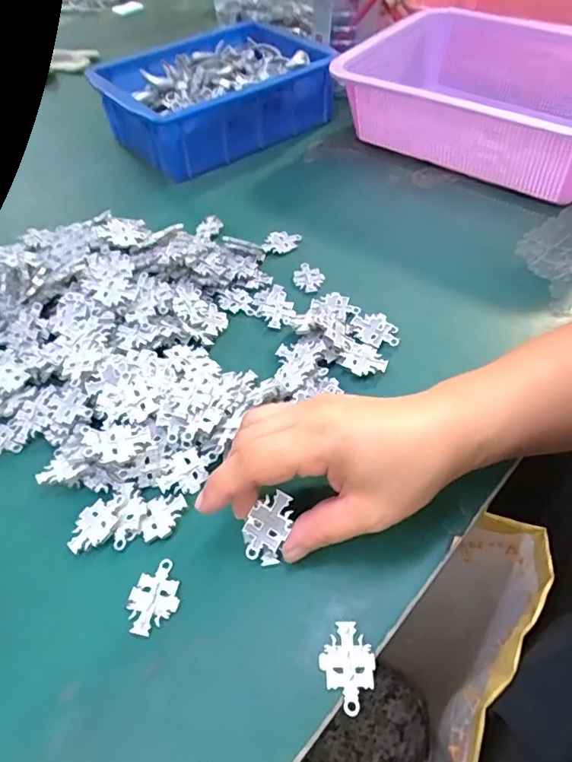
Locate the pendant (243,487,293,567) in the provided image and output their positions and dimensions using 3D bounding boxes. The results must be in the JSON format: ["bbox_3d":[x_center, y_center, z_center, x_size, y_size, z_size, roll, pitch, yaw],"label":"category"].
[{"bbox_3d":[-0.009,0.078,0.278,0.022,0.007,0.039,20,84,15],"label":"pendant"}]

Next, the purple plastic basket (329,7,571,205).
[{"bbox_3d":[0.222,-0.293,0.542,0.291,0.090,0.242,33,59,26],"label":"purple plastic basket"}]

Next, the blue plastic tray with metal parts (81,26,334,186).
[{"bbox_3d":[-0.082,-0.329,0.590,0.234,0.080,0.171,-32,56,-21],"label":"blue plastic tray with metal parts"}]

